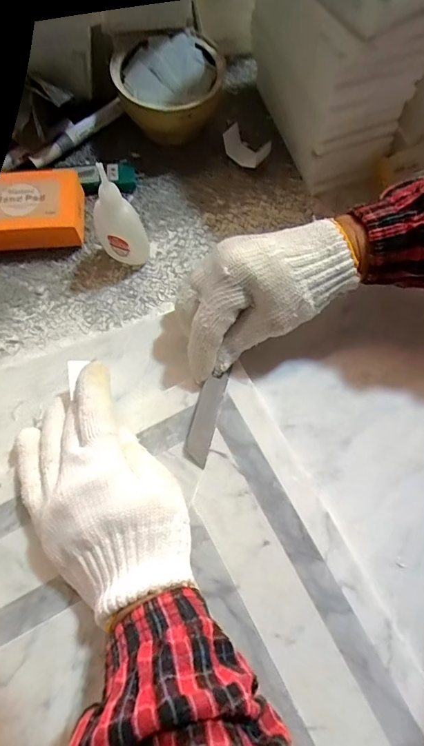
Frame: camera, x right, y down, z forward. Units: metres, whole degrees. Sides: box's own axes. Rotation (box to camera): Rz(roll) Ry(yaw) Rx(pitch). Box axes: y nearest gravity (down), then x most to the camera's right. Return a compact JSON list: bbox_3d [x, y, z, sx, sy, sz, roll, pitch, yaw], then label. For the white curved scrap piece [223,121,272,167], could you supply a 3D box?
[{"bbox_3d":[0.033,-0.221,0.419,0.053,0.019,0.025,41,75,17],"label":"white curved scrap piece"}]

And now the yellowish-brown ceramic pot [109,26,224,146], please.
[{"bbox_3d":[-0.040,-0.279,0.413,0.098,0.049,0.105,0,71,0],"label":"yellowish-brown ceramic pot"}]

